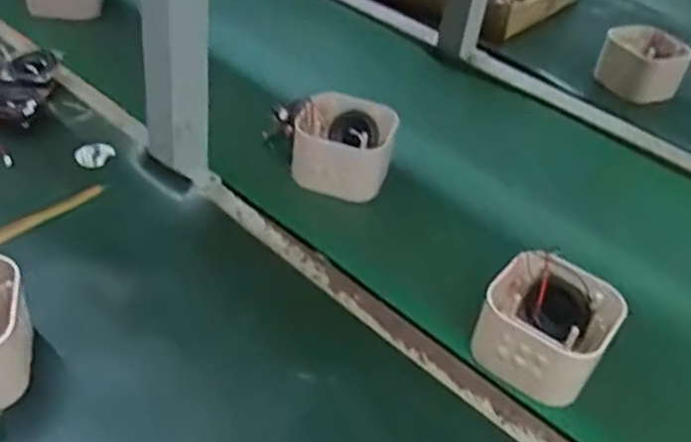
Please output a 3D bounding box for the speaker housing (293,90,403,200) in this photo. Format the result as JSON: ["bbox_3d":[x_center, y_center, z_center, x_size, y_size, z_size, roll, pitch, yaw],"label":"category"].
[{"bbox_3d":[-0.001,-0.069,0.692,0.089,0.077,0.076,14,43,8],"label":"speaker housing"}]

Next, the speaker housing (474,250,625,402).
[{"bbox_3d":[0.147,0.077,0.527,0.092,0.051,0.089,28,45,21],"label":"speaker housing"}]

